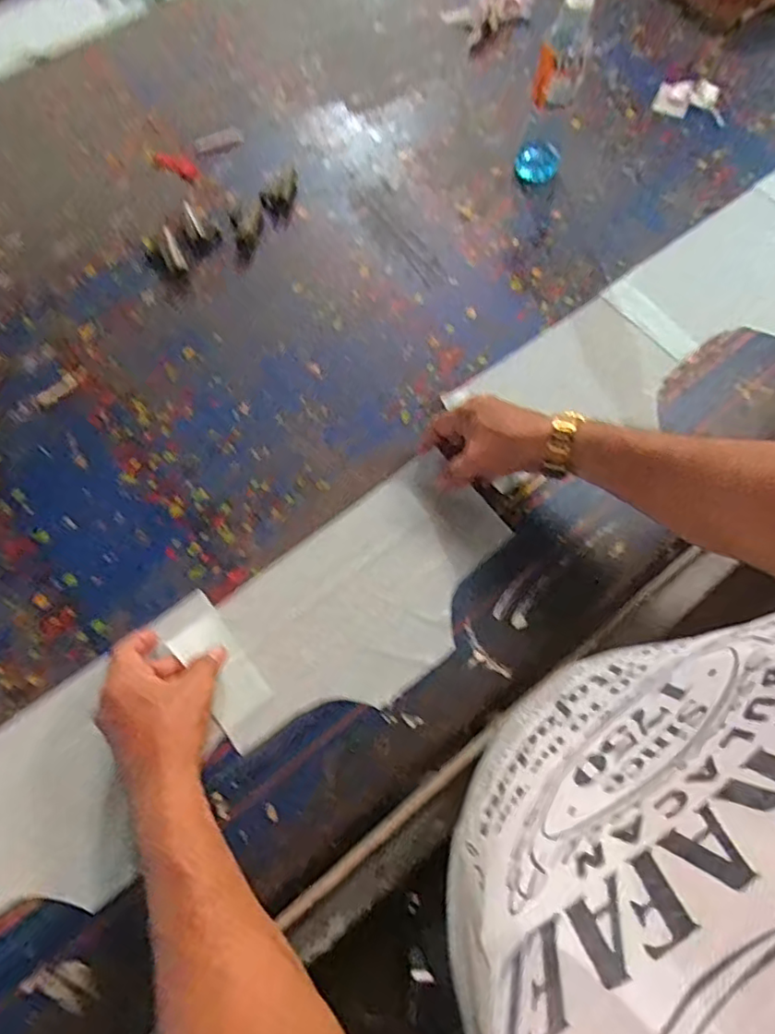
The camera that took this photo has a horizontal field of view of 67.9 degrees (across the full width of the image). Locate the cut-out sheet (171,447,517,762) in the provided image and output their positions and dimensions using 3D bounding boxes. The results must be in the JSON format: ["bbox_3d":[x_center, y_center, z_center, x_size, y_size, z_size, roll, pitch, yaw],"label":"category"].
[{"bbox_3d":[-0.026,0.081,0.542,0.313,0.011,0.166,-31,78,-10],"label":"cut-out sheet"}]

